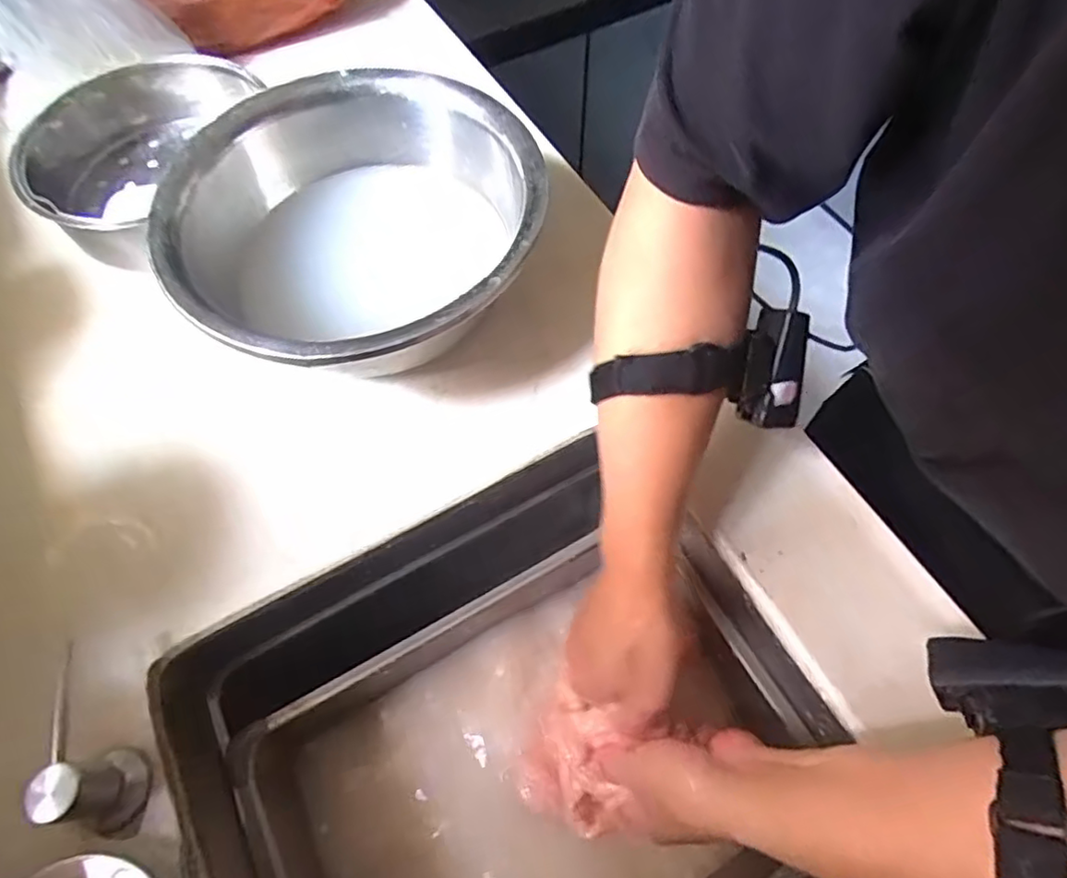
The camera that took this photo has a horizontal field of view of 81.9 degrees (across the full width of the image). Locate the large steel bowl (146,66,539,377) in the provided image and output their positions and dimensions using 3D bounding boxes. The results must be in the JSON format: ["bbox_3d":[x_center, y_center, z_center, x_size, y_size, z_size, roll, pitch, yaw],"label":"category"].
[{"bbox_3d":[-0.127,-0.149,0.475,0.261,0.107,0.262,-1,62,1],"label":"large steel bowl"}]

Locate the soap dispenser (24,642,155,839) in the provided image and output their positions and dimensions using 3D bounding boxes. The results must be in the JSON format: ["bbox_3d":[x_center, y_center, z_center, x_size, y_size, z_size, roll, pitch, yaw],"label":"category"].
[{"bbox_3d":[-0.253,0.173,0.342,0.035,0.064,0.094,-21,64,-9],"label":"soap dispenser"}]

